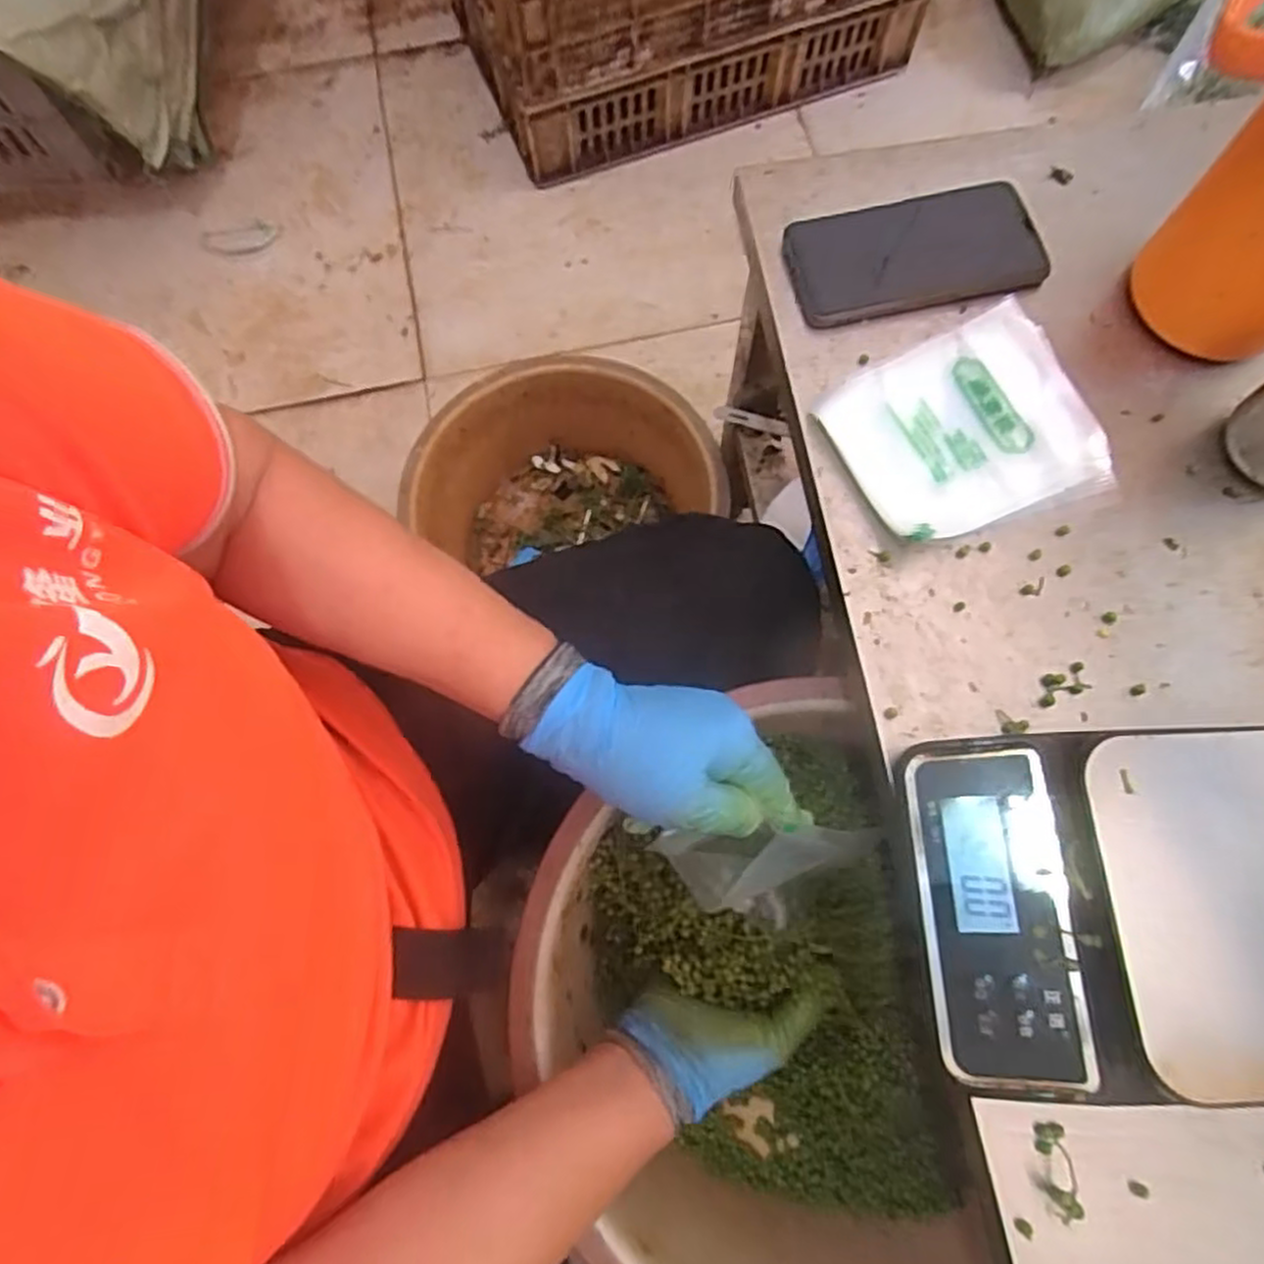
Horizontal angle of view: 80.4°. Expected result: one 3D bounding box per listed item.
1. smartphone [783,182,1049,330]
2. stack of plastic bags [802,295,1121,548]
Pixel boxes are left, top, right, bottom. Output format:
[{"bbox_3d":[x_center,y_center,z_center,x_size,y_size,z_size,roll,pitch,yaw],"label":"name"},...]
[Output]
[{"bbox_3d":[0.175,-0.237,0.465,0.152,0.007,0.077,-12,73,-6],"label":"smartphone"},{"bbox_3d":[0.191,-0.118,0.430,0.151,0.014,0.120,-20,74,-8],"label":"stack of plastic bags"}]

